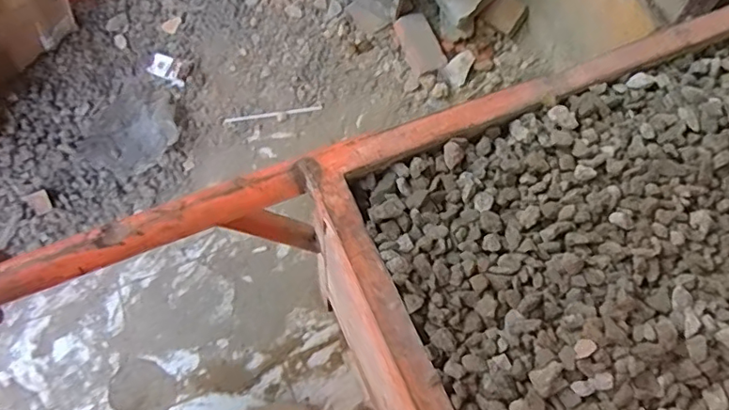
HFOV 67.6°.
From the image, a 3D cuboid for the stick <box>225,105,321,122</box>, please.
[{"bbox_3d":[-0.245,-0.246,1.470,0.257,0.010,0.015,-9,71,-2],"label":"stick"}]

